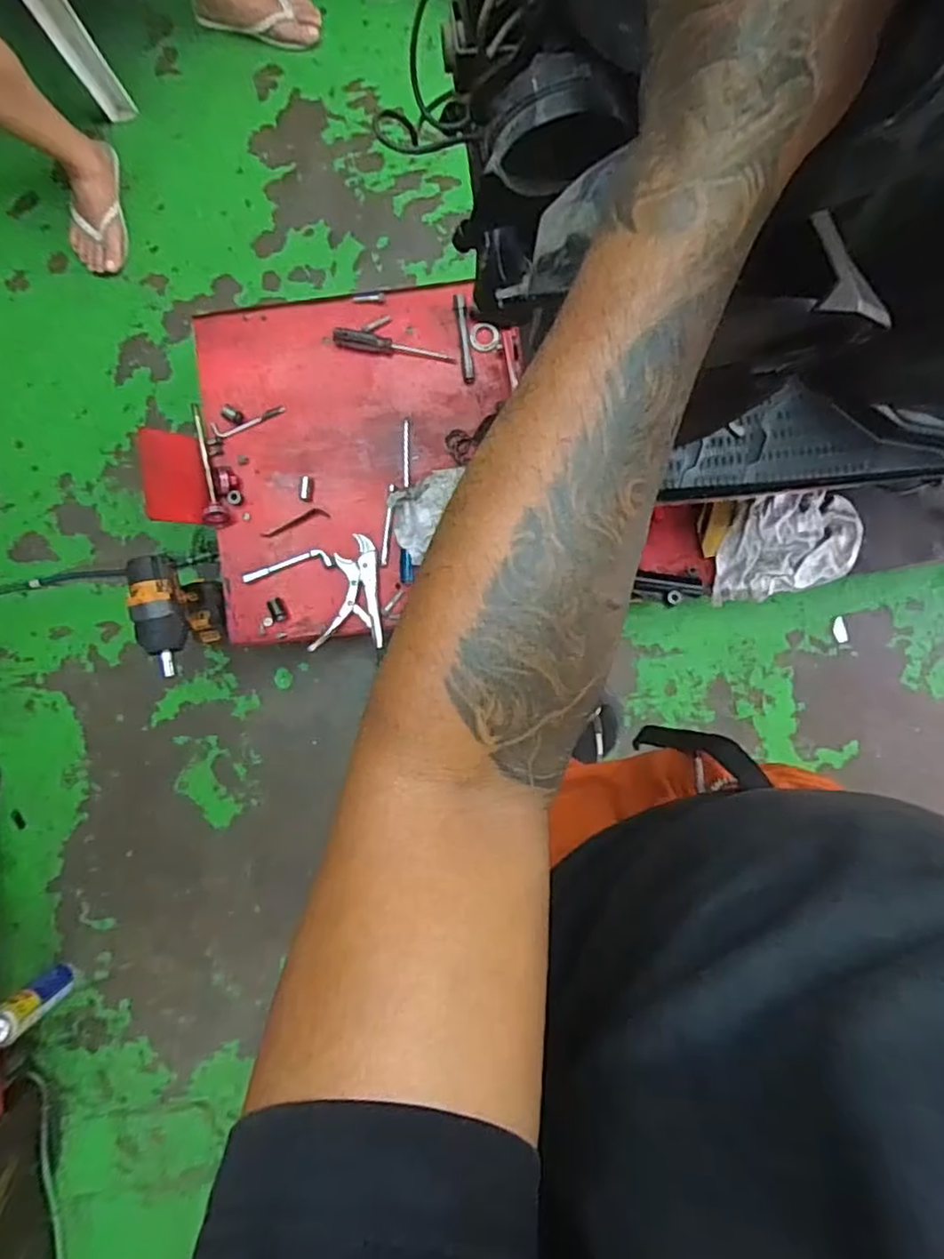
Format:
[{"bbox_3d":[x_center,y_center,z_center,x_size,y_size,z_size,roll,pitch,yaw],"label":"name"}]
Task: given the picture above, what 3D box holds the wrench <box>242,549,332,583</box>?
[{"bbox_3d":[-0.329,-0.110,1.146,0.152,0.012,0.032,-18,91,-12],"label":"wrench"}]

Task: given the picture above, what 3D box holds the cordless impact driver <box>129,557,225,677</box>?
[{"bbox_3d":[-0.505,-0.023,1.127,0.077,0.217,0.191,0,89,1],"label":"cordless impact driver"}]

